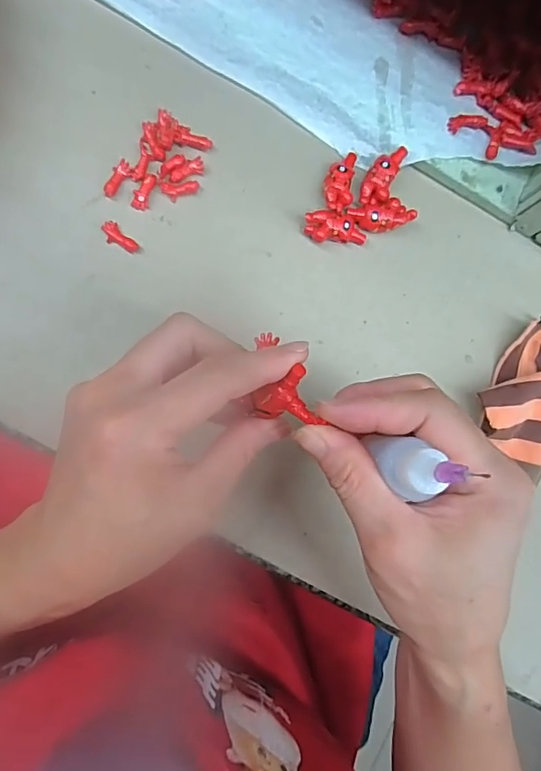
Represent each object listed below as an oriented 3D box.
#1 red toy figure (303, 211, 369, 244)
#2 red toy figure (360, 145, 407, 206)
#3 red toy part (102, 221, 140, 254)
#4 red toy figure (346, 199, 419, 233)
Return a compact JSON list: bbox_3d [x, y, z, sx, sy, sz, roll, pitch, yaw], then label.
[{"bbox_3d":[0.042,-0.099,0.309,0.040,0.014,0.016,0,89,-7],"label":"red toy figure"},{"bbox_3d":[0.072,-0.134,0.312,0.017,0.008,0.041,23,86,-6],"label":"red toy figure"},{"bbox_3d":[-0.091,-0.088,0.295,0.023,0.004,0.011,44,84,-4],"label":"red toy part"},{"bbox_3d":[0.071,-0.108,0.312,0.041,0.009,0.018,-13,90,-8],"label":"red toy figure"}]

